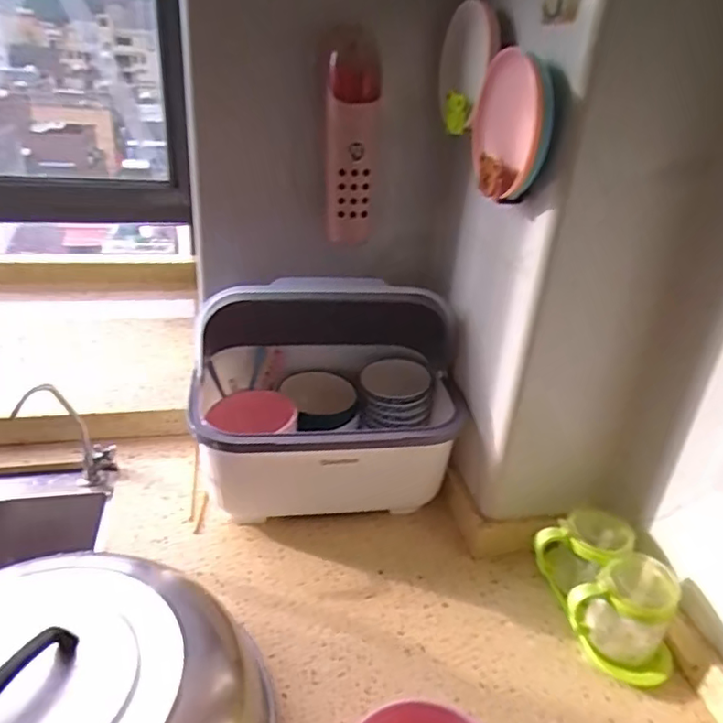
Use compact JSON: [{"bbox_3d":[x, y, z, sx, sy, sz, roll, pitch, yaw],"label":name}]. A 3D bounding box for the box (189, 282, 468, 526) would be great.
[{"bbox_3d":[-0.043,0.041,0.887,0.384,0.332,0.274,-2,29,-11],"label":"box"}]

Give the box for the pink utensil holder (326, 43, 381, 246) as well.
[{"bbox_3d":[-0.014,-0.310,0.867,0.076,0.268,0.092,3,28,-2],"label":"pink utensil holder"}]

